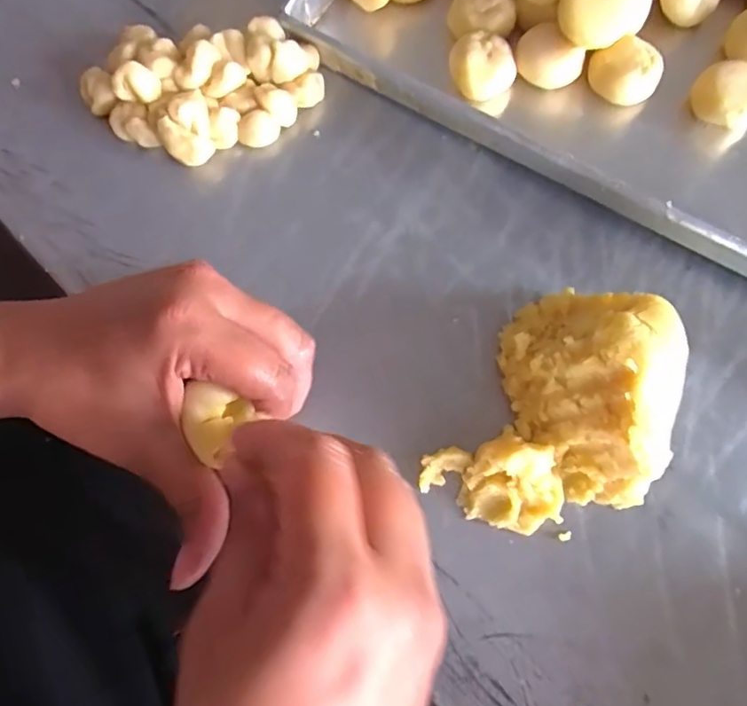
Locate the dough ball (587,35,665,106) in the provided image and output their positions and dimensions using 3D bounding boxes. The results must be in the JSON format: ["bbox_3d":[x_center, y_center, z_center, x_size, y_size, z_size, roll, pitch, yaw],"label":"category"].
[{"bbox_3d":[0.145,-0.162,0.327,0.039,0.029,0.027,21,75,8],"label":"dough ball"}]

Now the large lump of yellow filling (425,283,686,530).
[{"bbox_3d":[0.092,0.028,0.256,0.090,0.061,0.117,29,76,10],"label":"large lump of yellow filling"}]

